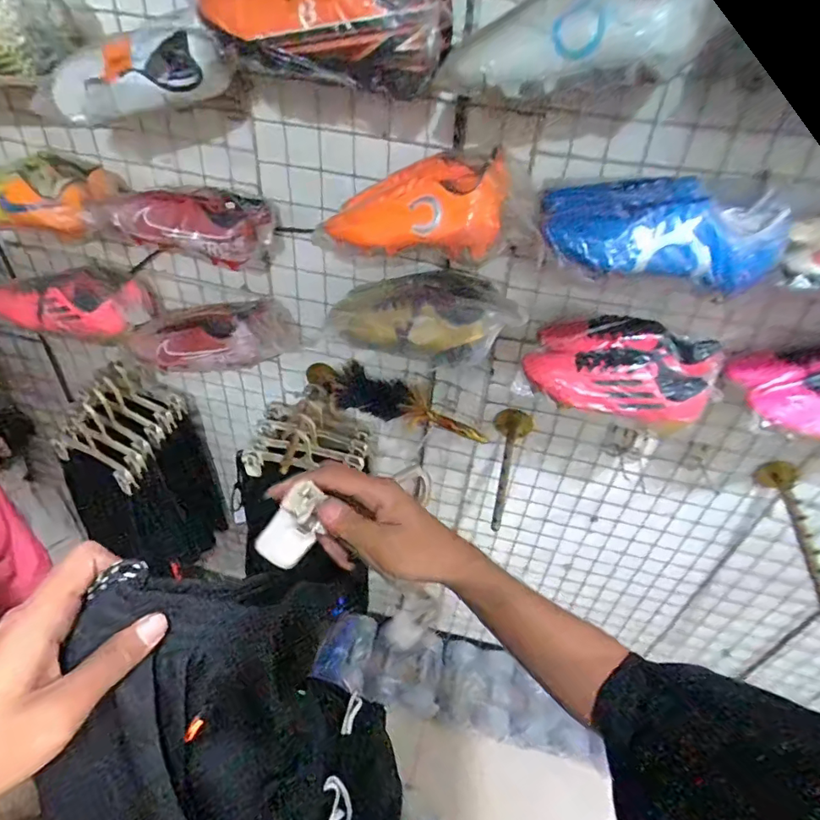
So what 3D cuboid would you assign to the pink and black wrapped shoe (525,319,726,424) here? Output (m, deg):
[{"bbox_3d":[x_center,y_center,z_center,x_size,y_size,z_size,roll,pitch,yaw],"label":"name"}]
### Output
[{"bbox_3d":[0.307,-0.068,0.721,0.245,0.094,0.132,21,42,18],"label":"pink and black wrapped shoe"}]

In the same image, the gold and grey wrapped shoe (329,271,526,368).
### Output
[{"bbox_3d":[0.026,-0.151,0.758,0.268,0.086,0.141,9,40,5],"label":"gold and grey wrapped shoe"}]

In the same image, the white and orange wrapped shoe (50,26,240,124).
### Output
[{"bbox_3d":[-0.347,-0.435,0.638,0.245,0.079,0.098,-4,39,10],"label":"white and orange wrapped shoe"}]

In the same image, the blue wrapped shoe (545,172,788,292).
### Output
[{"bbox_3d":[0.311,-0.216,0.598,0.283,0.098,0.130,4,40,-1],"label":"blue wrapped shoe"}]

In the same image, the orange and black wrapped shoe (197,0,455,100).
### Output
[{"bbox_3d":[-0.086,-0.437,0.555,0.255,0.109,0.122,12,40,8],"label":"orange and black wrapped shoe"}]

